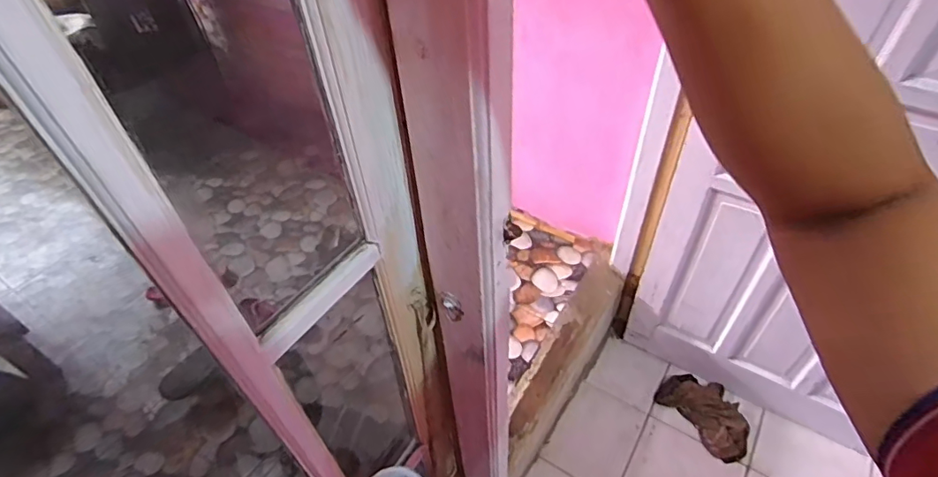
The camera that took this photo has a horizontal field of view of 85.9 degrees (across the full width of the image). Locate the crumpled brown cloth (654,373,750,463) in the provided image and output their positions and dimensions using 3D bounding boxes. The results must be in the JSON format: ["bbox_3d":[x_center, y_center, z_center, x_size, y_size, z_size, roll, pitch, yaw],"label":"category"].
[{"bbox_3d":[0.756,0.548,1.596,0.185,0.055,0.292,-29,52,-22],"label":"crumpled brown cloth"}]

